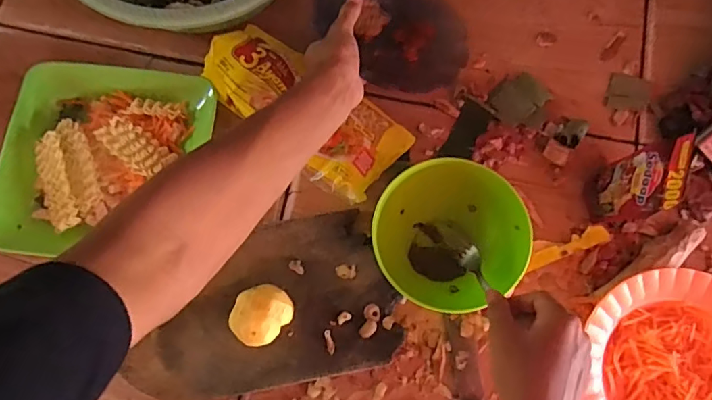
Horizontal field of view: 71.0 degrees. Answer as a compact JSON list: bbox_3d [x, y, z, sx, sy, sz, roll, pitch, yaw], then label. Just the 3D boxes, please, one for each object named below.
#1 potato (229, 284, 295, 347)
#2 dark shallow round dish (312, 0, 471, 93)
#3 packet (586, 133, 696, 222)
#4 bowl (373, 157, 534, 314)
[{"bbox_3d":[-0.097,0.115,0.506,0.057,0.044,0.062,0,79,-1],"label":"potato"},{"bbox_3d":[0.045,-0.208,0.599,0.180,0.048,0.158,-10,75,-4],"label":"dark shallow round dish"},{"bbox_3d":[0.297,-0.015,0.529,0.015,0.117,0.080,25,67,-21],"label":"packet"},{"bbox_3d":[0.097,0.032,0.521,0.149,0.069,0.156,0,79,-1],"label":"bowl"}]

